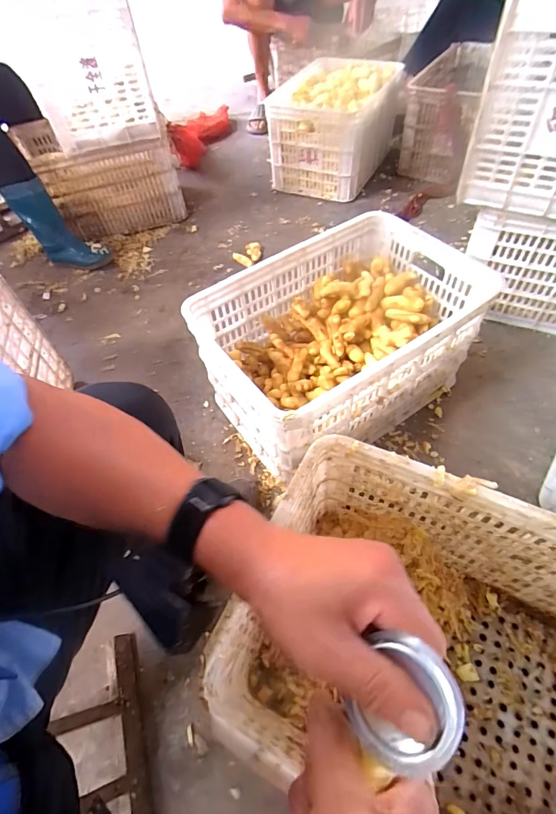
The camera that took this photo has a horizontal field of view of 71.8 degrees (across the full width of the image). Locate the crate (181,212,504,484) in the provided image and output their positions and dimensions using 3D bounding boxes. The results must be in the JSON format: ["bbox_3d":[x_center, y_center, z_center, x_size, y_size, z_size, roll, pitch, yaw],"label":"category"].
[{"bbox_3d":[0.131,-0.133,0.829,0.522,0.293,0.357,-31,59,-16],"label":"crate"}]

